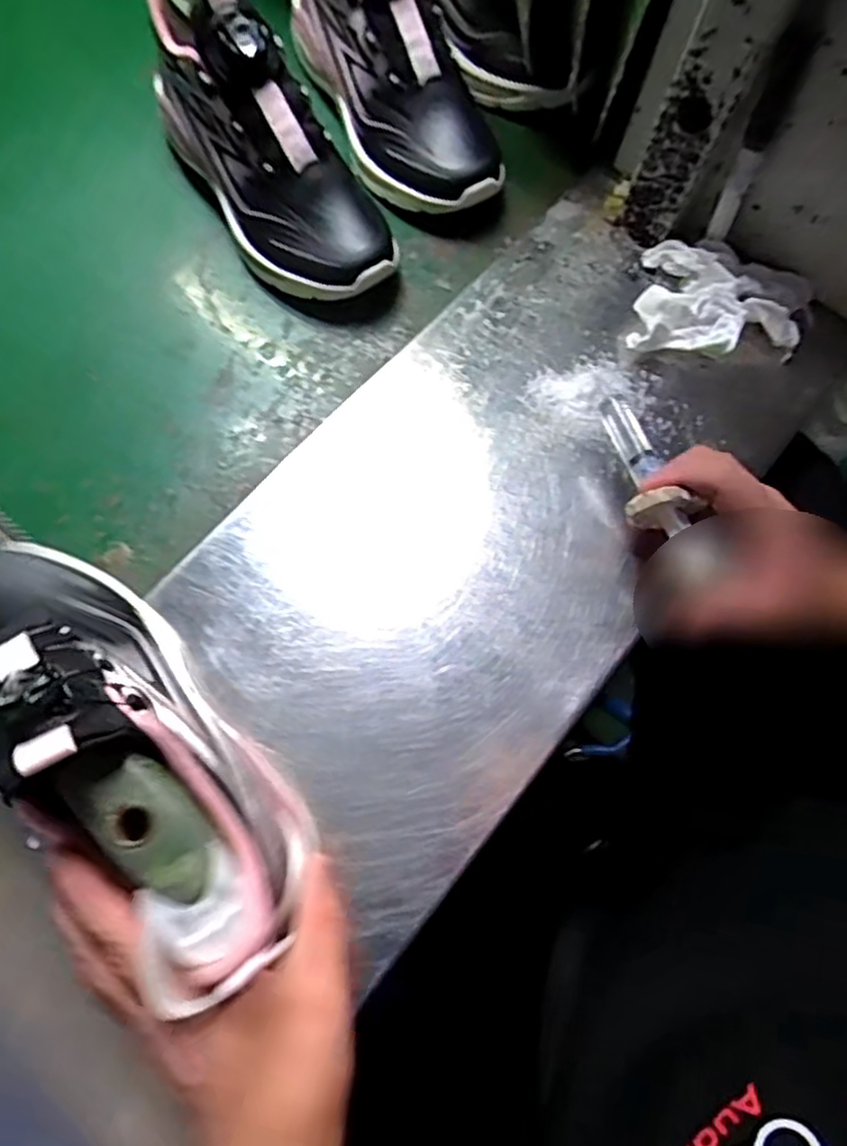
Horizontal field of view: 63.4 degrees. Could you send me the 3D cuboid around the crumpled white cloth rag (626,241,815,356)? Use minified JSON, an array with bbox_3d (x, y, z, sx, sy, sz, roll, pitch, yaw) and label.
[{"bbox_3d":[0.203,-0.182,0.468,0.109,0.025,0.080,16,70,3],"label":"crumpled white cloth rag"}]

